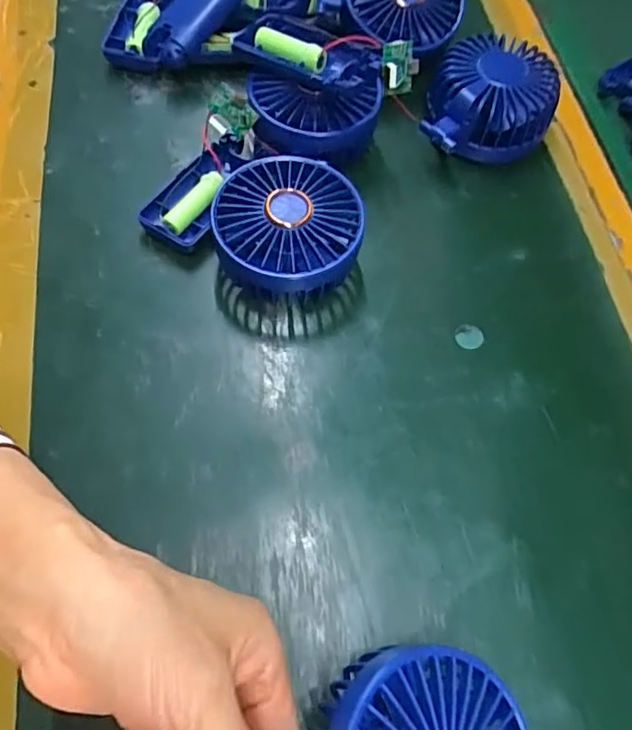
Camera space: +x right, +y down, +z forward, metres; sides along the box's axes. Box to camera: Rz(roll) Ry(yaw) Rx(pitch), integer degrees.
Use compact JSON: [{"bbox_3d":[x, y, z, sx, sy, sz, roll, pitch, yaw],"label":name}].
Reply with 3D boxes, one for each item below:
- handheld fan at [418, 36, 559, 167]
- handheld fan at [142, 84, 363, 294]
[{"bbox_3d":[0.121,-0.179,0.400,0.087,0.048,0.087,13,64,3],"label":"handheld fan"},{"bbox_3d":[-0.035,-0.096,0.352,0.139,0.048,0.097,37,67,14],"label":"handheld fan"}]

